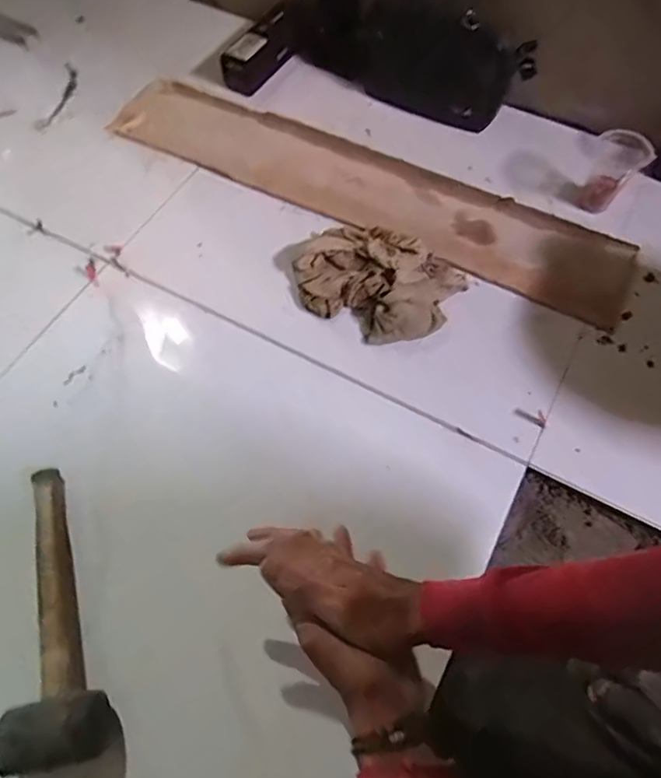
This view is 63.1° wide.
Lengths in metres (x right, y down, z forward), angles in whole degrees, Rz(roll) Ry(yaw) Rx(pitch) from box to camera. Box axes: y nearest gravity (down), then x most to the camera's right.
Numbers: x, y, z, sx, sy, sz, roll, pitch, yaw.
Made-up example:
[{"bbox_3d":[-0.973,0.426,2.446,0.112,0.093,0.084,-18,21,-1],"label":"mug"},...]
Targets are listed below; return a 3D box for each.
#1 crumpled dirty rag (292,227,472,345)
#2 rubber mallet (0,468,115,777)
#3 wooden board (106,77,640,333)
[{"bbox_3d":[0.057,-0.144,0.694,0.210,0.039,0.160,29,67,14],"label":"crumpled dirty rag"},{"bbox_3d":[-0.269,0.202,0.515,0.074,0.069,0.278,-17,64,-8],"label":"rubber mallet"},{"bbox_3d":[0.037,-0.307,0.791,0.792,0.016,0.164,27,66,13],"label":"wooden board"}]

